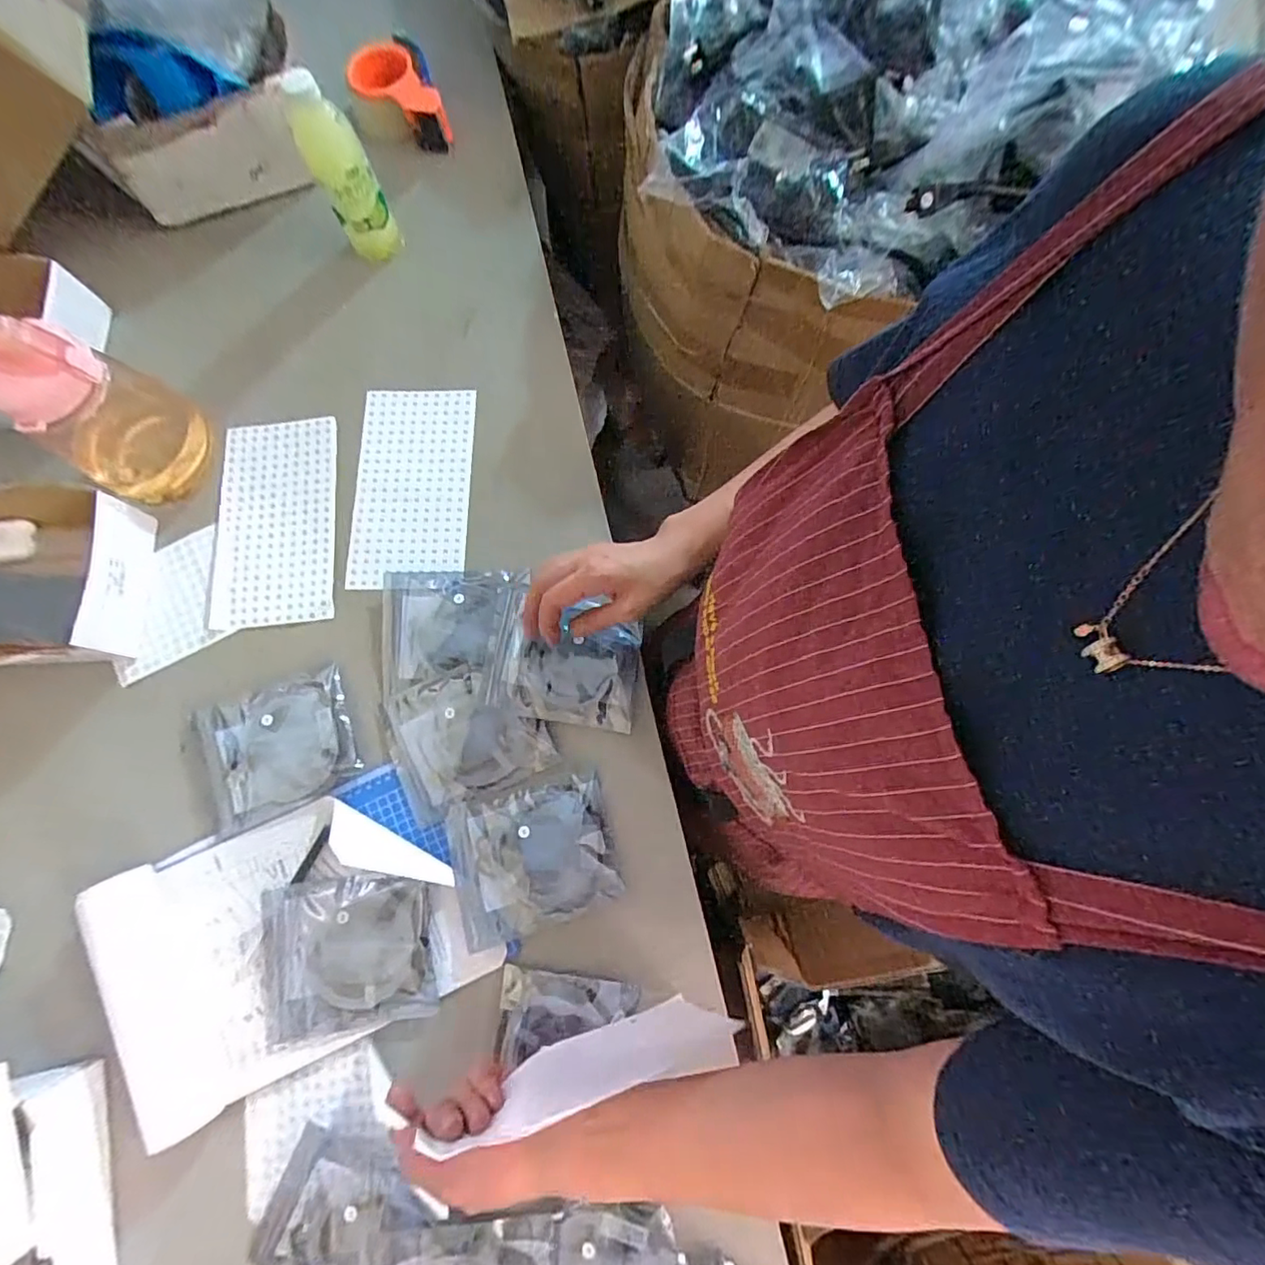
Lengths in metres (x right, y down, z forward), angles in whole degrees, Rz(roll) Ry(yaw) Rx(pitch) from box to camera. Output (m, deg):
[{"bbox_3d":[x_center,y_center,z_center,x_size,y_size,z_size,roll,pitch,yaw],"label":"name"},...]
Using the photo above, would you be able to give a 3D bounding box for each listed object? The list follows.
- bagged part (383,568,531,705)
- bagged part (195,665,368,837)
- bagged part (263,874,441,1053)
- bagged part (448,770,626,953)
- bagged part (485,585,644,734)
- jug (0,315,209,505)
[{"bbox_3d":[-0.182,-0.007,0.569,0.147,0.012,0.125,-3,77,1],"label":"bagged part"},{"bbox_3d":[-0.350,0.110,0.554,0.148,0.012,0.114,-20,77,-3],"label":"bagged part"},{"bbox_3d":[-0.258,0.288,0.504,0.152,0.017,0.130,-9,77,0],"label":"bagged part"},{"bbox_3d":[-0.093,0.206,0.524,0.146,0.008,0.124,-16,77,-2],"label":"bagged part"},{"bbox_3d":[-0.064,0.027,0.557,0.139,0.015,0.121,8,77,4],"label":"bagged part"},{"bbox_3d":[-0.520,-0.215,0.541,0.092,0.199,0.115,32,80,9],"label":"jug"}]

